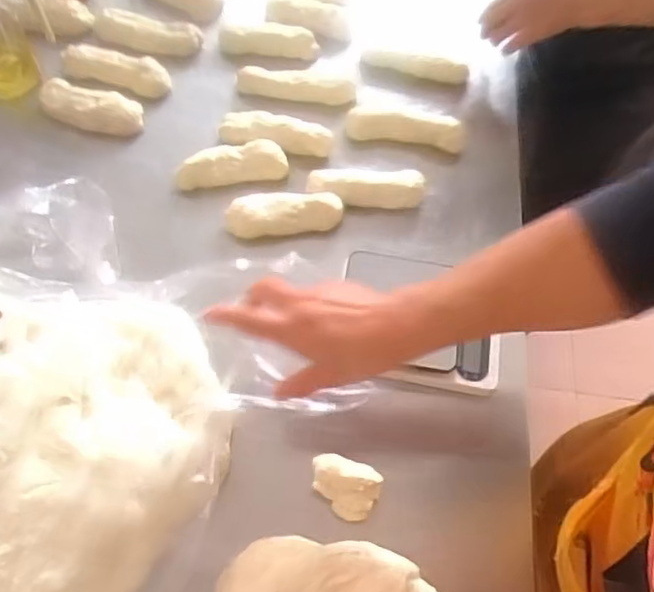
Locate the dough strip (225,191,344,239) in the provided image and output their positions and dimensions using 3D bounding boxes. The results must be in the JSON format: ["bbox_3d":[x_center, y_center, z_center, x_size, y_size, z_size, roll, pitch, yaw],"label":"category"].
[{"bbox_3d":[-0.048,-0.095,0.697,0.130,0.032,0.037,-8,62,-8],"label":"dough strip"}]

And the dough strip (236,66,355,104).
[{"bbox_3d":[-0.042,-0.276,0.804,0.153,0.036,0.023,10,61,2],"label":"dough strip"}]

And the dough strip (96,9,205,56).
[{"bbox_3d":[-0.244,-0.359,0.829,0.147,0.029,0.038,15,62,5],"label":"dough strip"}]

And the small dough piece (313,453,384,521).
[{"bbox_3d":[0.014,0.171,0.552,0.063,0.017,0.047,27,63,11],"label":"small dough piece"}]

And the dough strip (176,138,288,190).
[{"bbox_3d":[-0.115,-0.159,0.731,0.130,0.031,0.040,-8,62,-8],"label":"dough strip"}]

